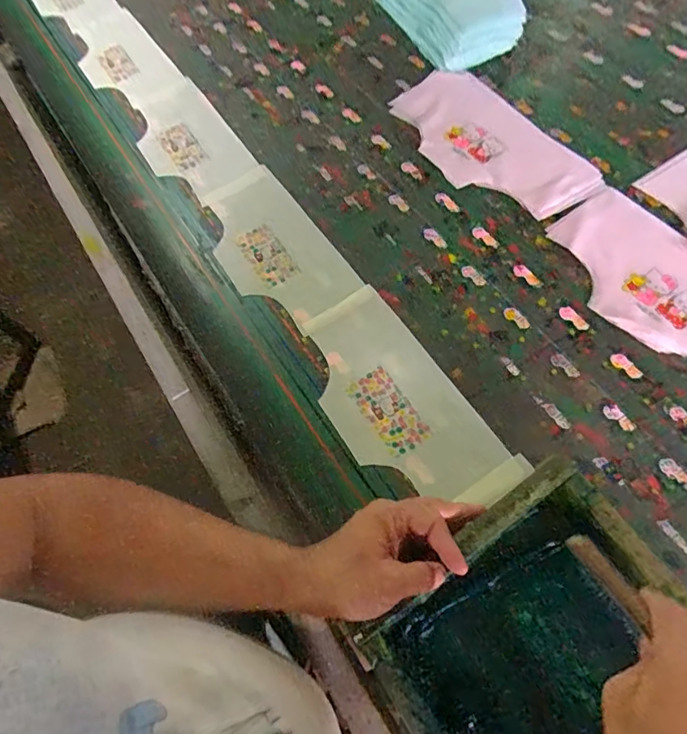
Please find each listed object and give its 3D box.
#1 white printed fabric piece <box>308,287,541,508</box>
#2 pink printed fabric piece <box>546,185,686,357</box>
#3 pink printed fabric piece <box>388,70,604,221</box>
[{"bbox_3d":[0.056,0.038,0.552,0.136,0.009,0.281,-32,66,-9],"label":"white printed fabric piece"},{"bbox_3d":[0.376,-0.085,0.574,0.155,0.008,0.309,-34,66,-10],"label":"pink printed fabric piece"},{"bbox_3d":[0.196,-0.321,0.709,0.158,0.008,0.313,-31,66,-9],"label":"pink printed fabric piece"}]

